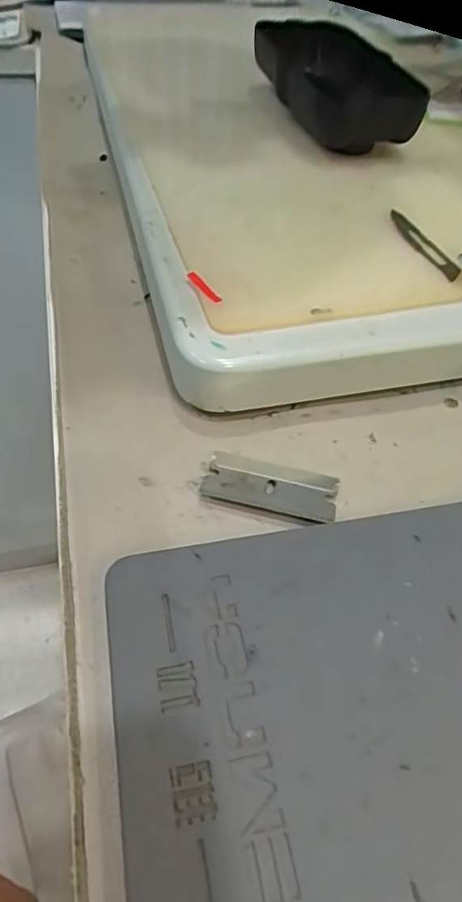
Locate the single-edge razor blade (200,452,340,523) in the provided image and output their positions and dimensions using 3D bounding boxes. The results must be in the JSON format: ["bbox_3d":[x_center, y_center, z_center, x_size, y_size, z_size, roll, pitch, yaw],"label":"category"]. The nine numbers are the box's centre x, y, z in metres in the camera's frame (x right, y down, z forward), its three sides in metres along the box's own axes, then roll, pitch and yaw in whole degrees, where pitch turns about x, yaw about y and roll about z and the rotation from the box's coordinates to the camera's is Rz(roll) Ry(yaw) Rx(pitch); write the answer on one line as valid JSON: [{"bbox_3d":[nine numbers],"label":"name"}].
[{"bbox_3d":[0.012,0.010,0.159,0.038,0.004,0.018,12,45,7],"label":"single-edge razor blade"}]

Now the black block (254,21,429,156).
[{"bbox_3d":[0.045,-0.174,0.256,0.055,0.025,0.104,-4,51,-7],"label":"black block"}]

